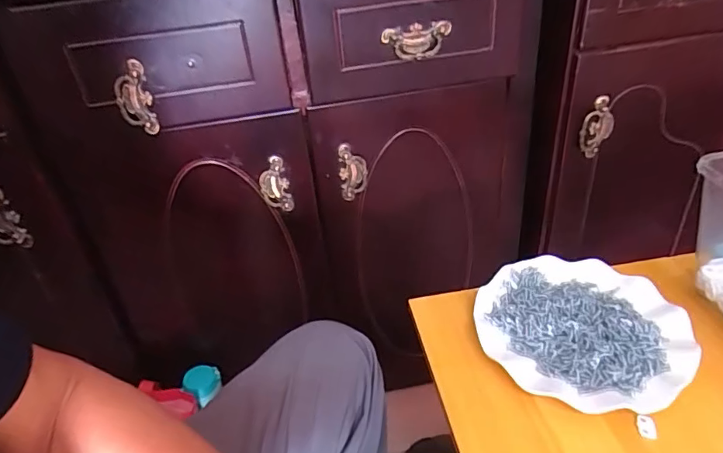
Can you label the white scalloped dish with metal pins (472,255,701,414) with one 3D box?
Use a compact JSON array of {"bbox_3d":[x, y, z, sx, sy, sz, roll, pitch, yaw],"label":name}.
[{"bbox_3d":[0.203,0.096,0.463,0.175,0.023,0.177,-4,34,2],"label":"white scalloped dish with metal pins"}]

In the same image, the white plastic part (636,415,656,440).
[{"bbox_3d":[0.223,0.157,0.386,0.014,0.005,0.017,6,36,17],"label":"white plastic part"}]

